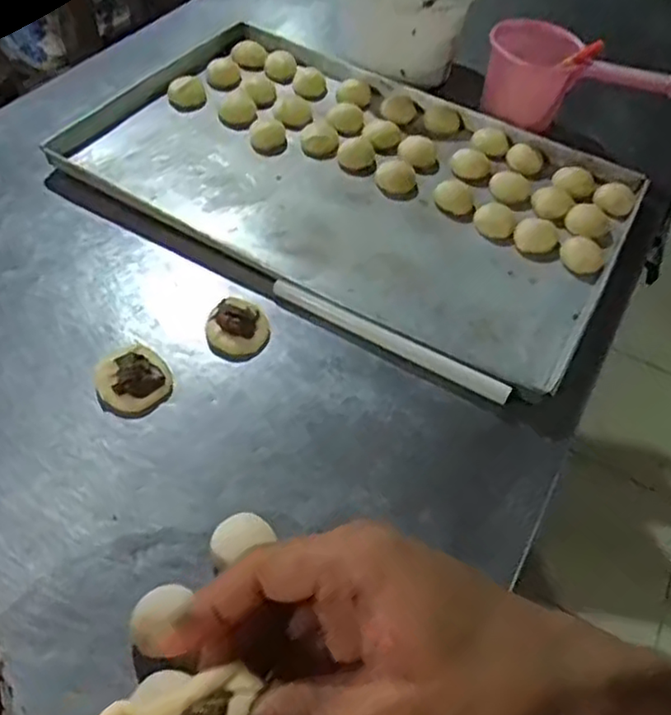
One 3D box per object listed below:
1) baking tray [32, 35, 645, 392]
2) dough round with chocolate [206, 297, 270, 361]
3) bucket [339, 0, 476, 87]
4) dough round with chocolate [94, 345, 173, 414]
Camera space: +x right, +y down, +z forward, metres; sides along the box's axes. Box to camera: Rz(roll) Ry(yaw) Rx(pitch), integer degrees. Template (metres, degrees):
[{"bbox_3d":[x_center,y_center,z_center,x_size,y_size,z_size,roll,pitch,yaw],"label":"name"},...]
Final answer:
[{"bbox_3d":[0.027,-0.256,0.907,0.721,0.034,0.455,28,55,15],"label":"baking tray"},{"bbox_3d":[-0.108,-0.038,0.729,0.066,0.028,0.079,-4,53,-10],"label":"dough round with chocolate"},{"bbox_3d":[0.109,-0.559,1.054,0.206,0.146,0.197,3,52,-4],"label":"bucket"},{"bbox_3d":[-0.210,0.019,0.684,0.071,0.033,0.079,-22,58,-21],"label":"dough round with chocolate"}]

